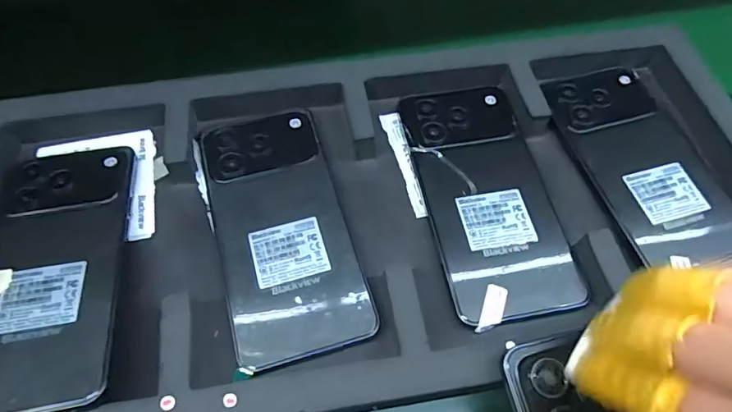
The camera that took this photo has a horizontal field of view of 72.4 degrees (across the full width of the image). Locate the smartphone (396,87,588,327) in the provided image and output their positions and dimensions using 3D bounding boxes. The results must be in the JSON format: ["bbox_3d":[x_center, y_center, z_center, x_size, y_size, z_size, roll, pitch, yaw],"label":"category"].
[{"bbox_3d":[0.073,-0.009,0.305,0.074,0.015,0.157,-8,57,-9],"label":"smartphone"}]

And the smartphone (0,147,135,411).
[{"bbox_3d":[-0.170,0.030,0.266,0.074,0.007,0.156,-8,57,-8],"label":"smartphone"}]

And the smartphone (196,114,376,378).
[{"bbox_3d":[-0.050,0.010,0.293,0.074,0.013,0.157,-13,58,-12],"label":"smartphone"}]

